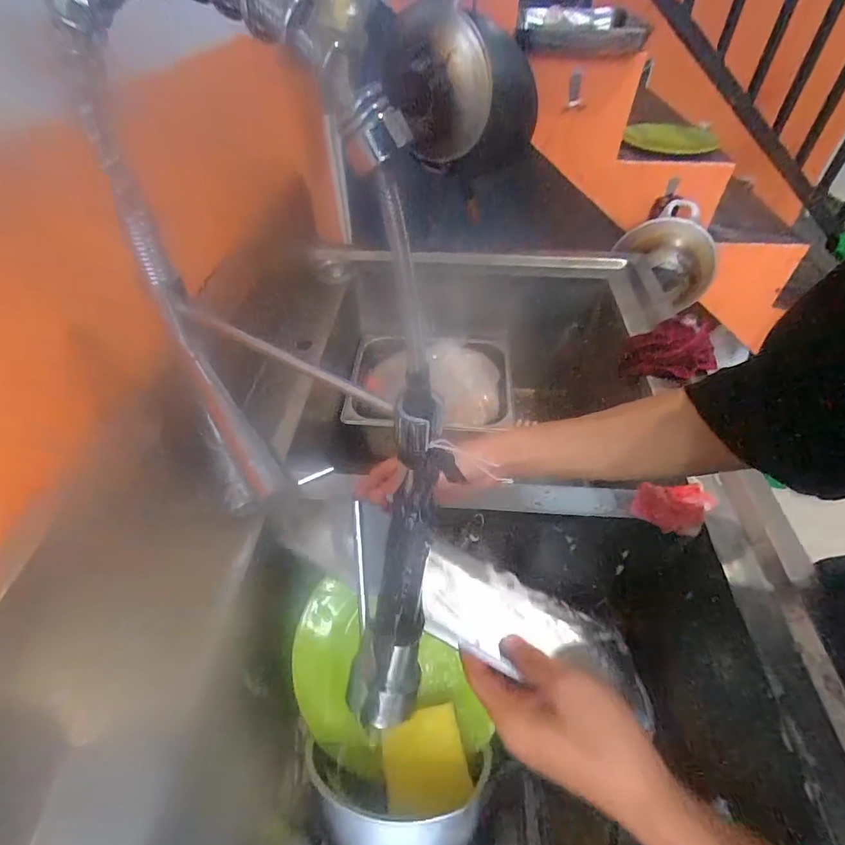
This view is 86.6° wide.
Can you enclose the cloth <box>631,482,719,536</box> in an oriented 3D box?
[{"bbox_3d":[0.289,0.099,0.514,0.090,0.021,0.054,1,48,1],"label":"cloth"}]

